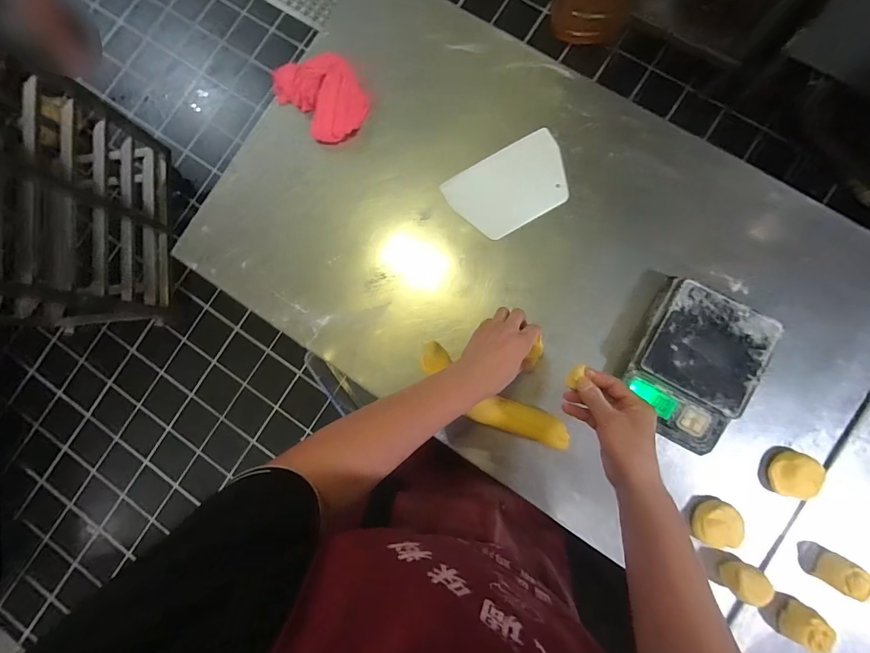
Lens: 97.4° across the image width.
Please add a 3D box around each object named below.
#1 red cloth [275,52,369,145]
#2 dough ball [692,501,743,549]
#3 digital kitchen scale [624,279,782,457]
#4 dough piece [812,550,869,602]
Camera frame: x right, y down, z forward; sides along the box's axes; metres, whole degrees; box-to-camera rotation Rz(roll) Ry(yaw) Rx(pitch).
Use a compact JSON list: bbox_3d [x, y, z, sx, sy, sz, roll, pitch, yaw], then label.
[{"bbox_3d":[-0.180,-0.367,0.601,0.123,0.051,0.141,-35,83,4],"label":"red cloth"},{"bbox_3d":[0.382,0.269,0.516,0.063,0.035,0.046,-22,84,5],"label":"dough ball"},{"bbox_3d":[0.354,0.054,0.527,0.146,0.046,0.203,25,90,8],"label":"digital kitchen scale"},{"bbox_3d":[0.532,0.322,0.493,0.042,0.032,0.042,27,90,8],"label":"dough piece"}]

